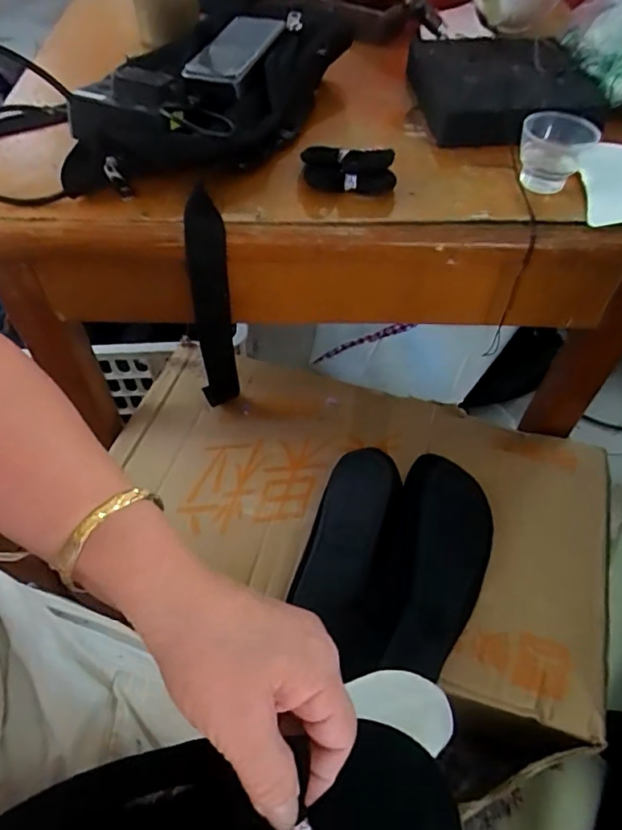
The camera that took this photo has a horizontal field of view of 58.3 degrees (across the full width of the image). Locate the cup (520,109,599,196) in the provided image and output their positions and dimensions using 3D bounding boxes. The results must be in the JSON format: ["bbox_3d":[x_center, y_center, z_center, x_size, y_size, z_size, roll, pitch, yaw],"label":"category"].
[{"bbox_3d":[0.199,-0.217,0.453,0.051,0.046,0.055,1,55,-1],"label":"cup"}]

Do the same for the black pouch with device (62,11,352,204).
[{"bbox_3d":[-0.079,-0.280,0.476,0.161,0.053,0.270,15,56,9],"label":"black pouch with device"}]

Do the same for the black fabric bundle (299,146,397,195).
[{"bbox_3d":[0.030,-0.198,0.448,0.075,0.021,0.040,10,55,6],"label":"black fabric bundle"}]

